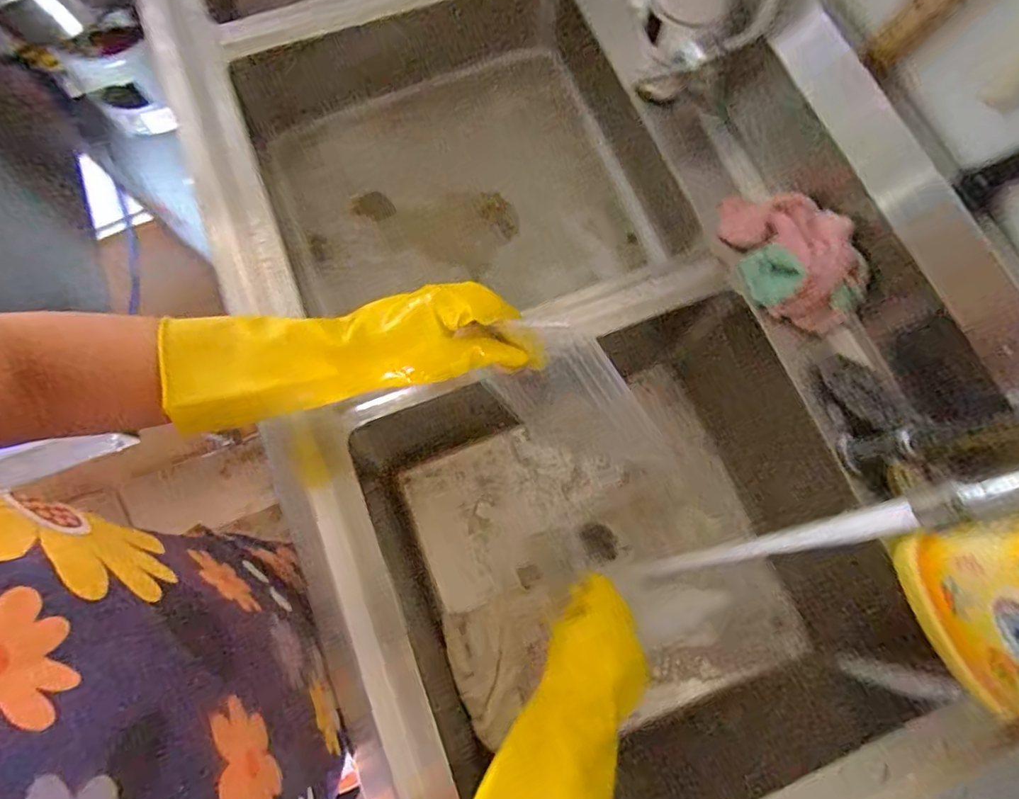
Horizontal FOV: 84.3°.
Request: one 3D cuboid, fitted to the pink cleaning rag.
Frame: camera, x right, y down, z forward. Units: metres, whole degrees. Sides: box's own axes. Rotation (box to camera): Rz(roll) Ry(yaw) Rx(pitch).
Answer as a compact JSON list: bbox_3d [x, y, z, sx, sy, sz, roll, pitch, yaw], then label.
[{"bbox_3d":[0.270,-0.142,0.543,0.079,0.075,0.169,-38,78,-8],"label":"pink cleaning rag"}]

